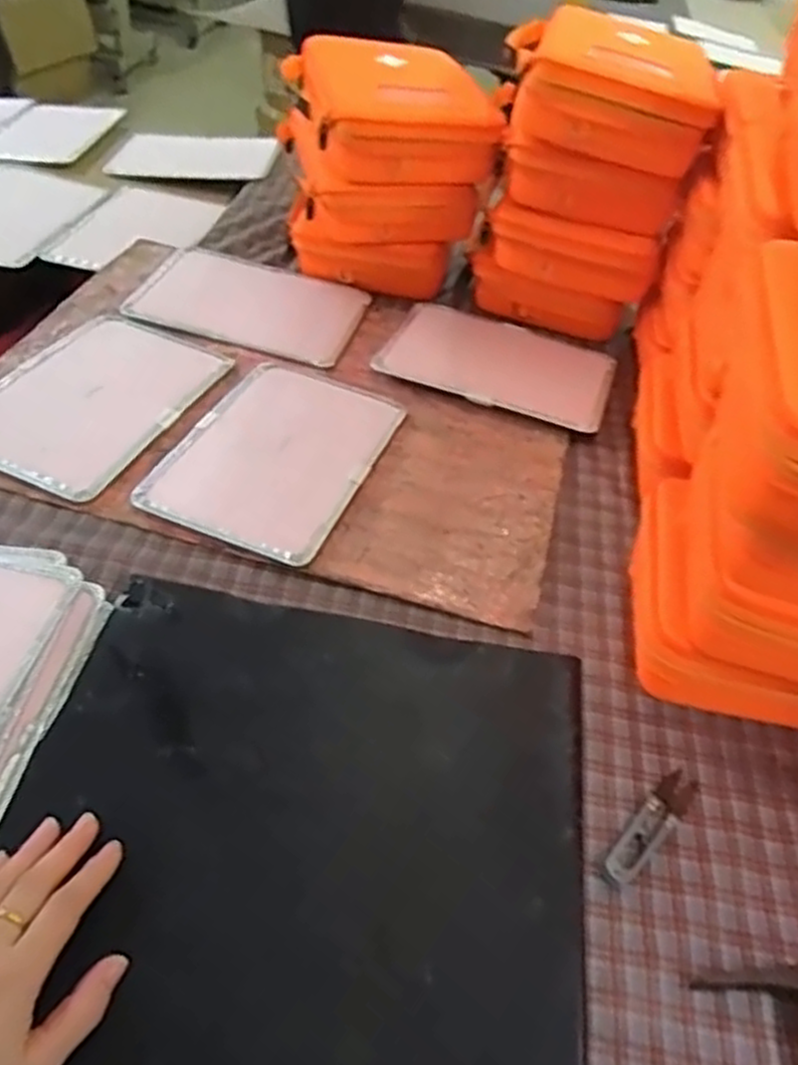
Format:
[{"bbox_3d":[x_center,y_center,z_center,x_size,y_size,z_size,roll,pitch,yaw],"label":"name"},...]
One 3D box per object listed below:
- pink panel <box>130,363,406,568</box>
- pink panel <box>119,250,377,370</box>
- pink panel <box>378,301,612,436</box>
[{"bbox_3d":[-0.110,-0.076,0.700,0.166,0.013,0.233,20,49,12],"label":"pink panel"},{"bbox_3d":[-0.172,-0.265,0.868,0.246,0.010,0.164,14,49,7],"label":"pink panel"},{"bbox_3d":[0.115,-0.192,0.843,0.242,0.015,0.164,19,49,12],"label":"pink panel"}]

